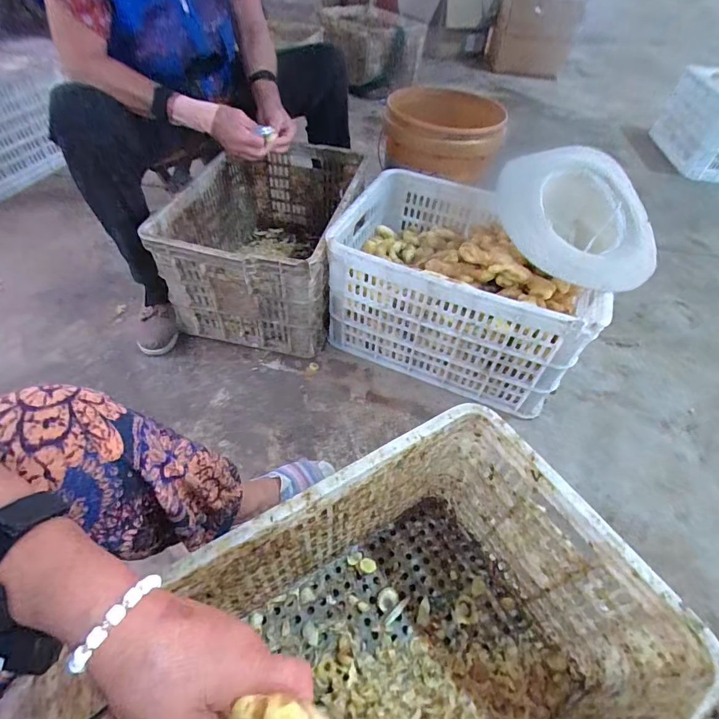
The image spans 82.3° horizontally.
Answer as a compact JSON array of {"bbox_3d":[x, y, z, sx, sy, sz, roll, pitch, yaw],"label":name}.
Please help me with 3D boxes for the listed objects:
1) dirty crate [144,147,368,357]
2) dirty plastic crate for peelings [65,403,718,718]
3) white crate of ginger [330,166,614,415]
[{"bbox_3d":[-0.213,-0.300,1.037,0.358,0.280,0.548,9,48,4],"label":"dirty crate"},{"bbox_3d":[0.029,0.356,0.465,0.518,0.284,0.352,-22,53,-22],"label":"dirty plastic crate for peelings"},{"bbox_3d":[0.224,-0.165,0.940,0.509,0.285,0.378,18,49,12],"label":"white crate of ginger"}]

